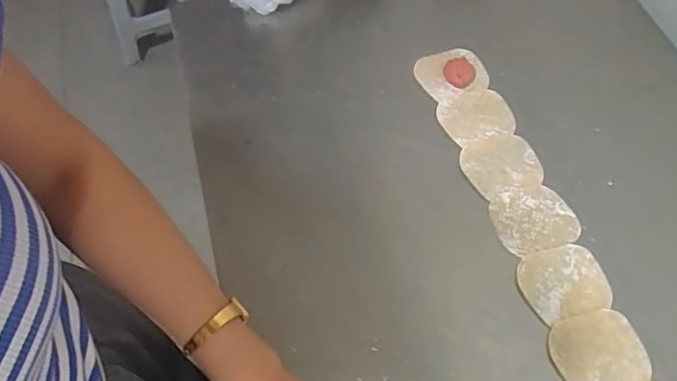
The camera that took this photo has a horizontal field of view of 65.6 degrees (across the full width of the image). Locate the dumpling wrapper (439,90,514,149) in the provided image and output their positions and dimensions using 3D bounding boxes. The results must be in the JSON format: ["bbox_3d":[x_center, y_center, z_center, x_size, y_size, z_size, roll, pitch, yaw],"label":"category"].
[{"bbox_3d":[0.158,-0.086,0.601,0.082,0.004,0.067,-16,61,-6],"label":"dumpling wrapper"}]

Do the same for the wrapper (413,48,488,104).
[{"bbox_3d":[0.137,-0.143,0.633,0.081,0.017,0.067,-20,62,-9],"label":"wrapper"}]

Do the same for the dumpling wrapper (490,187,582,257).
[{"bbox_3d":[0.199,0.030,0.538,0.082,0.004,0.067,-17,61,-7],"label":"dumpling wrapper"}]

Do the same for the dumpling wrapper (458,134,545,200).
[{"bbox_3d":[0.176,-0.028,0.570,0.079,0.004,0.069,-18,65,-6],"label":"dumpling wrapper"}]

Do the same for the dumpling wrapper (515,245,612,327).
[{"bbox_3d":[0.216,0.087,0.503,0.082,0.004,0.067,-15,61,-6],"label":"dumpling wrapper"}]

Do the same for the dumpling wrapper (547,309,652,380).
[{"bbox_3d":[0.234,0.145,0.472,0.084,0.004,0.071,-20,66,-12],"label":"dumpling wrapper"}]

